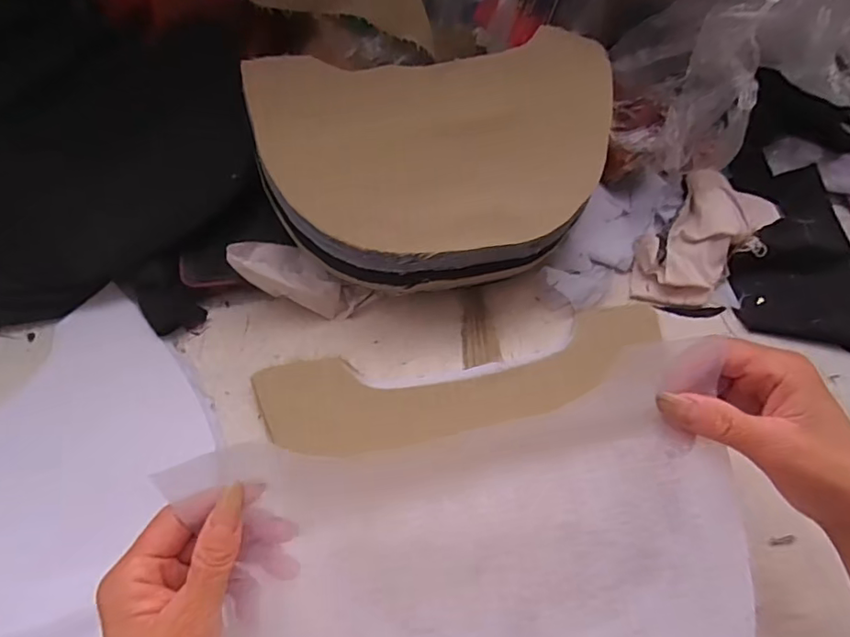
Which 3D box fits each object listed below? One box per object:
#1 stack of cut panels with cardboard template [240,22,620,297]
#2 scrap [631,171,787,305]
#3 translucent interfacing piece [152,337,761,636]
[{"bbox_3d":[0.010,-0.122,0.415,0.266,0.041,0.192,-4,66,-5],"label":"stack of cut panels with cardboard template"},{"bbox_3d":[0.228,-0.067,0.460,0.072,0.028,0.139,40,69,17],"label":"scrap"},{"bbox_3d":[0.036,0.132,0.269,0.255,0.046,0.182,-11,67,-8],"label":"translucent interfacing piece"}]

